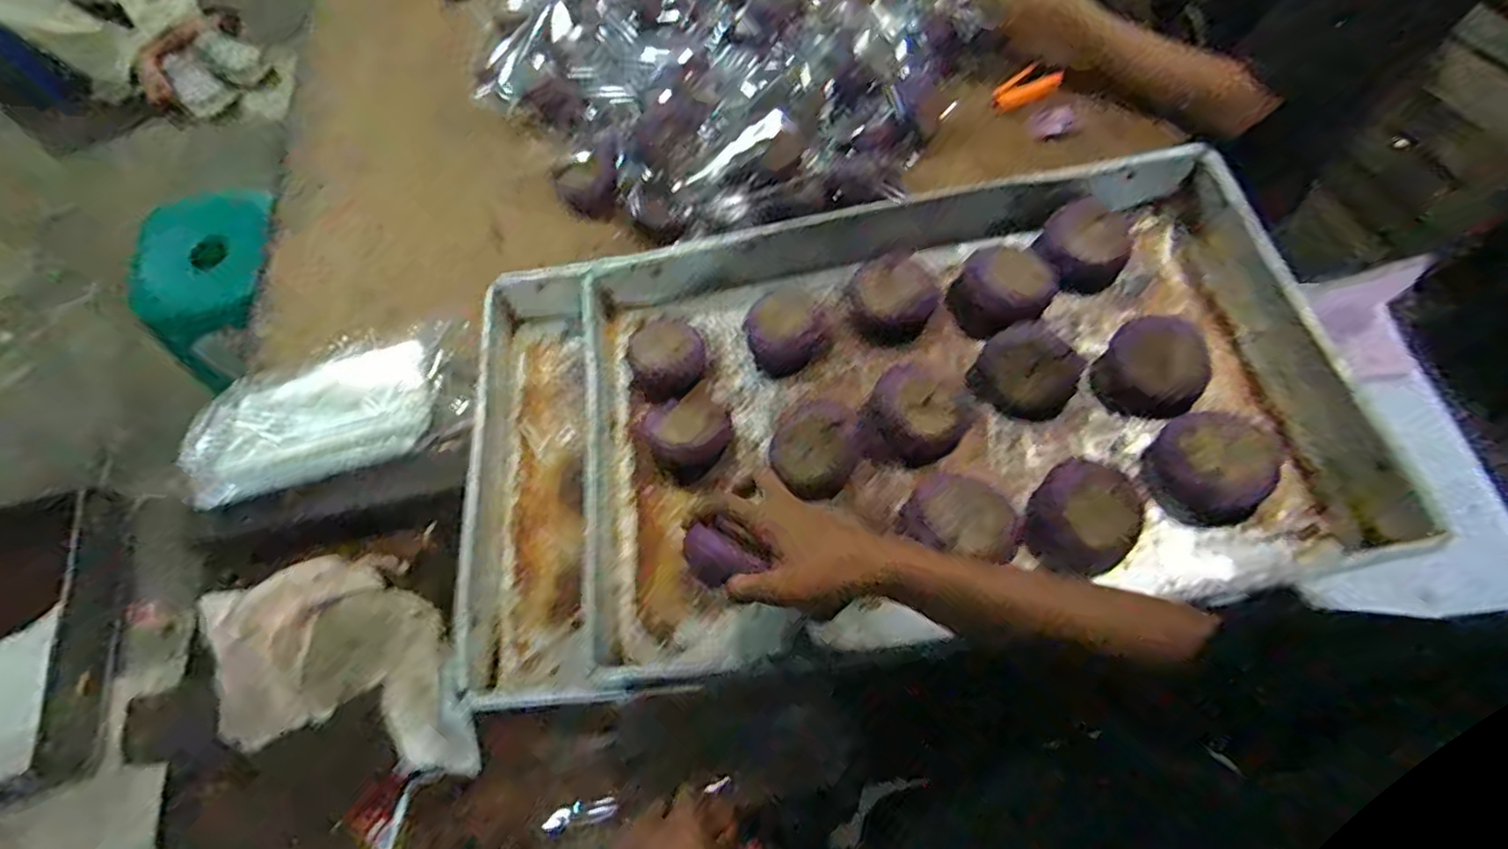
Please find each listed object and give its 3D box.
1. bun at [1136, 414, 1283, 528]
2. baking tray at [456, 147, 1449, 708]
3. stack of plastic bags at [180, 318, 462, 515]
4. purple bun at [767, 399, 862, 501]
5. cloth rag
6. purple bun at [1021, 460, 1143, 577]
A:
[{"bbox_3d":[0.371,0.034,0.556,0.086,0.045,0.087,-37,67,-17],"label":"bun"},{"bbox_3d":[0.115,-0.021,0.613,0.766,0.079,0.436,-10,63,5],"label":"baking tray"},{"bbox_3d":[-0.428,-0.020,0.683,0.243,0.034,0.149,-18,63,-8],"label":"stack of plastic bags"},{"bbox_3d":[0.057,0.023,0.625,0.078,0.037,0.089,25,65,14],"label":"purple bun"},{"bbox_3d":[-0.342,0.179,0.564,0.244,0.062,0.164,5,62,4],"label":"cloth rag"},{"bbox_3d":[0.265,0.075,0.552,0.077,0.041,0.082,38,69,19],"label":"purple bun"}]

